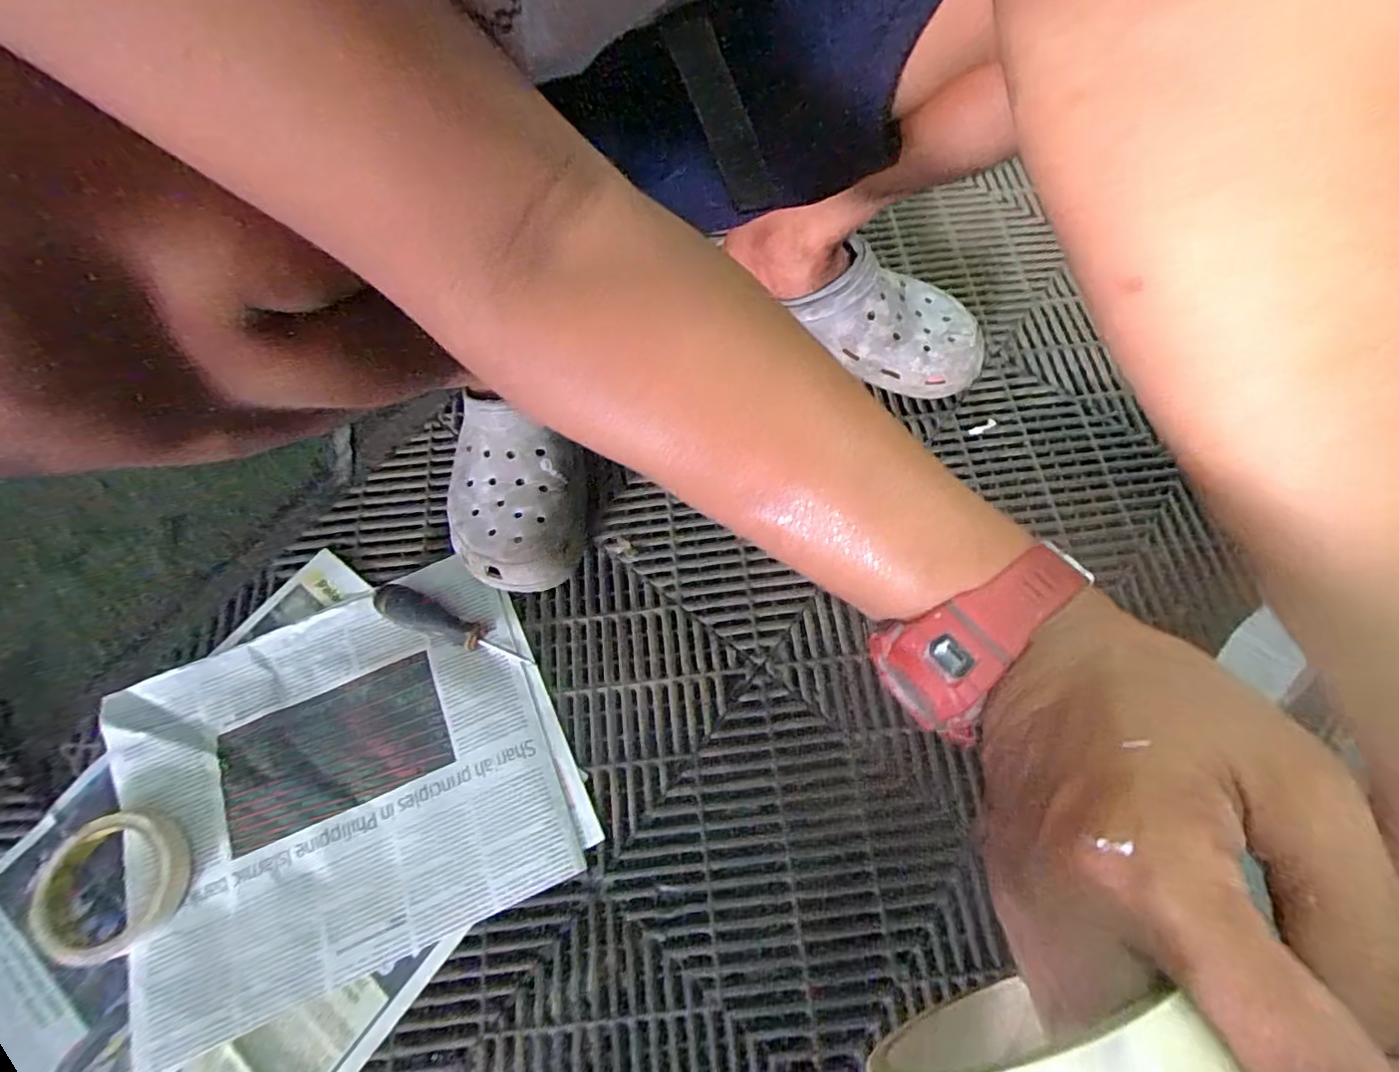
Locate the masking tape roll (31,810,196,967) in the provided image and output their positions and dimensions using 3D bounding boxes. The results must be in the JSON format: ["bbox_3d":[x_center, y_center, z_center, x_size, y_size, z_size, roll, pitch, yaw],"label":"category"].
[{"bbox_3d":[-0.425,0.252,0.434,0.099,0.025,0.094,-1,68,2],"label":"masking tape roll"}]

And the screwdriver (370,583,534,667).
[{"bbox_3d":[-0.210,0.078,0.505,0.139,0.029,0.029,23,71,11],"label":"screwdriver"}]

